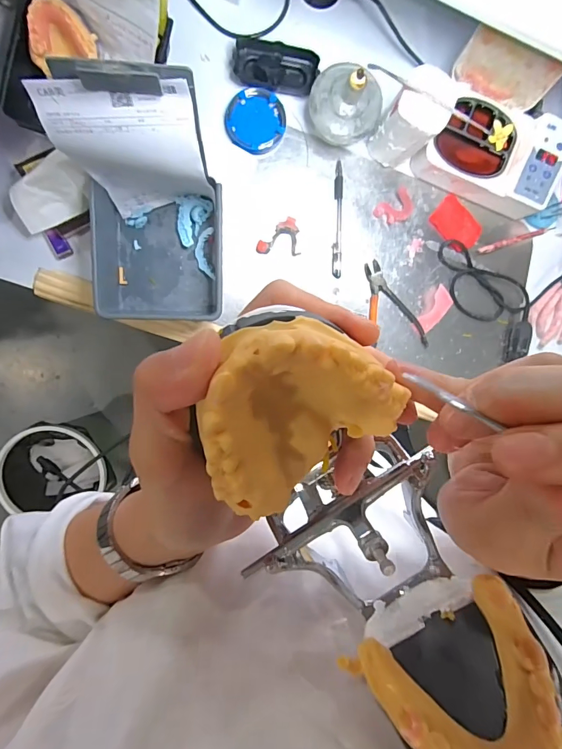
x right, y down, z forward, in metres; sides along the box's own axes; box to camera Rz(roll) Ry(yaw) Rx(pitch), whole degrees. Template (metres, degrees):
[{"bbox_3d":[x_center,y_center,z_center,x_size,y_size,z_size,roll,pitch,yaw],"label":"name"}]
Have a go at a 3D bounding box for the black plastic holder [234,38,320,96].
[{"bbox_3d":[-0.006,-0.405,0.541,0.107,0.019,0.054,6,96,-7],"label":"black plastic holder"}]

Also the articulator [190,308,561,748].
[{"bbox_3d":[0.032,0.061,0.151,0.071,0.081,0.179,-32,105,0],"label":"articulator"}]

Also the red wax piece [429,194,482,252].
[{"bbox_3d":[0.263,-0.223,0.606,0.078,0.005,0.050,44,91,-9],"label":"red wax piece"}]

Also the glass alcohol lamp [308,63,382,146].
[{"bbox_3d":[0.082,-0.346,0.513,0.082,0.101,0.083,-1,97,-6],"label":"glass alcohol lamp"}]

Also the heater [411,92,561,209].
[{"bbox_3d":[0.289,-0.303,0.564,0.187,0.062,0.115,17,95,-8],"label":"heater"}]

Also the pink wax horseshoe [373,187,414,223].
[{"bbox_3d":[0.164,-0.236,0.584,0.059,0.006,0.040,-36,99,-1],"label":"pink wax horseshoe"}]

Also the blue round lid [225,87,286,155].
[{"bbox_3d":[-0.034,-0.341,0.550,0.078,0.016,0.073,-1,97,-6],"label":"blue round lid"}]

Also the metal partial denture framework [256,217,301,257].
[{"bbox_3d":[-0.004,-0.189,0.569,0.061,0.015,0.048,-9,98,-5],"label":"metal partial denture framework"}]

